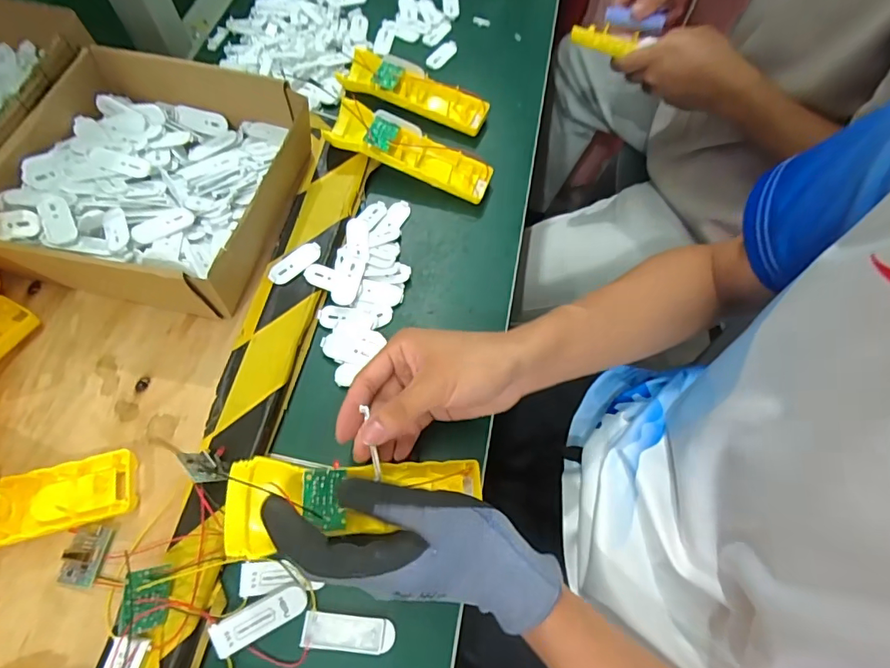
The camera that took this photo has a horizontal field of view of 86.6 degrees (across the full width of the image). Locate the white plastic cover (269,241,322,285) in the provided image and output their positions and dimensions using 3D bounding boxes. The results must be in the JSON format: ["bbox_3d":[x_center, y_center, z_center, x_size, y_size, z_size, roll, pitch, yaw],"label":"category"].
[{"bbox_3d":[-0.129,-0.061,0.411,0.050,0.005,0.018,-40,73,-19],"label":"white plastic cover"}]

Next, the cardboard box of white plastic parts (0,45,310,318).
[{"bbox_3d":[-0.248,-0.134,0.408,0.224,0.063,0.215,13,64,3],"label":"cardboard box of white plastic parts"}]

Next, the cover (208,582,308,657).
[{"bbox_3d":[-0.118,0.182,0.303,0.057,0.006,0.022,-25,87,-21],"label":"cover"}]

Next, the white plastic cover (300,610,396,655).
[{"bbox_3d":[-0.063,0.195,0.308,0.059,0.005,0.020,6,64,0],"label":"white plastic cover"}]

